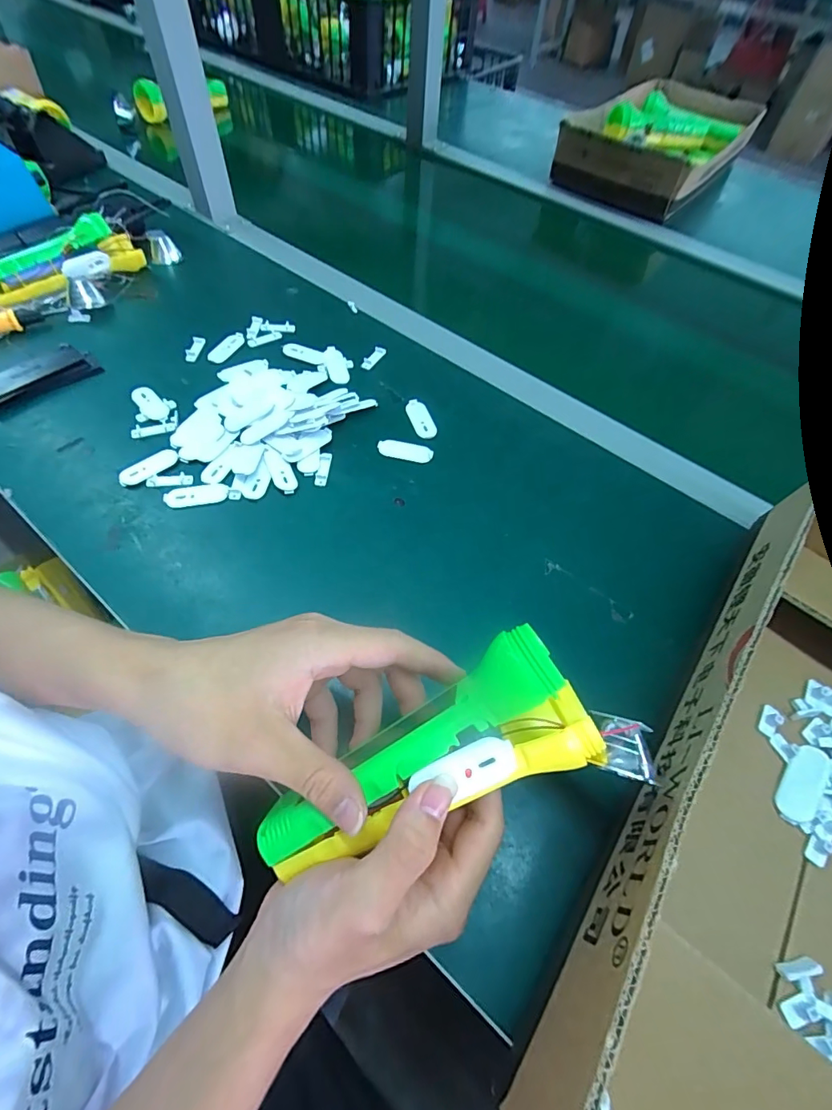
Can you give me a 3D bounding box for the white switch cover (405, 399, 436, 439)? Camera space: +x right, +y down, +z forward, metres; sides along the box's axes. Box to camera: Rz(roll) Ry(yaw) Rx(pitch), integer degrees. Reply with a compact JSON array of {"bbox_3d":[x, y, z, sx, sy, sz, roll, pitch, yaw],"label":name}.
[{"bbox_3d":[0.004,-0.132,0.449,0.019,0.004,0.048,-16,60,-14],"label":"white switch cover"}]

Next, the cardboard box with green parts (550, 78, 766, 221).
[{"bbox_3d":[0.440,-0.747,0.840,0.240,0.093,0.459,33,60,17],"label":"cardboard box with green parts"}]

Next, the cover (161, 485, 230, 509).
[{"bbox_3d":[-0.182,-0.050,0.387,0.050,0.005,0.019,-7,58,-8],"label":"cover"}]

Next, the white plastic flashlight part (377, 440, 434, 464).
[{"bbox_3d":[-0.010,-0.096,0.429,0.051,0.004,0.021,9,57,2],"label":"white plastic flashlight part"}]

